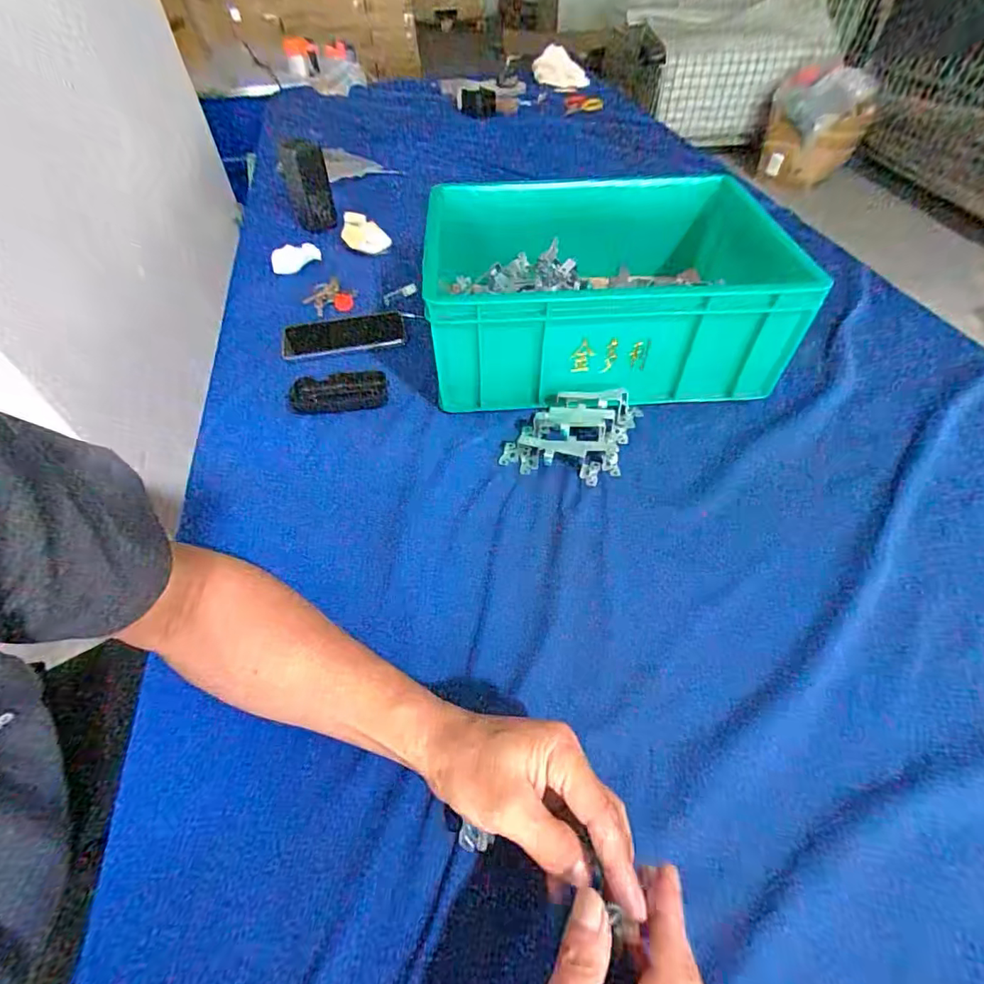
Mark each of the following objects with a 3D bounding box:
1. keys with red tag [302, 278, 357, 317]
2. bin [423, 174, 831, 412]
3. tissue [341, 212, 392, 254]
[{"bbox_3d":[-0.239,-0.289,0.737,0.061,0.023,0.066,-1,50,1],"label":"keys with red tag"},{"bbox_3d":[0.141,-0.254,0.618,0.425,0.139,0.291,-4,50,-2],"label":"bin"},{"bbox_3d":[-0.214,-0.433,0.835,0.089,0.043,0.052,32,58,24],"label":"tissue"}]

